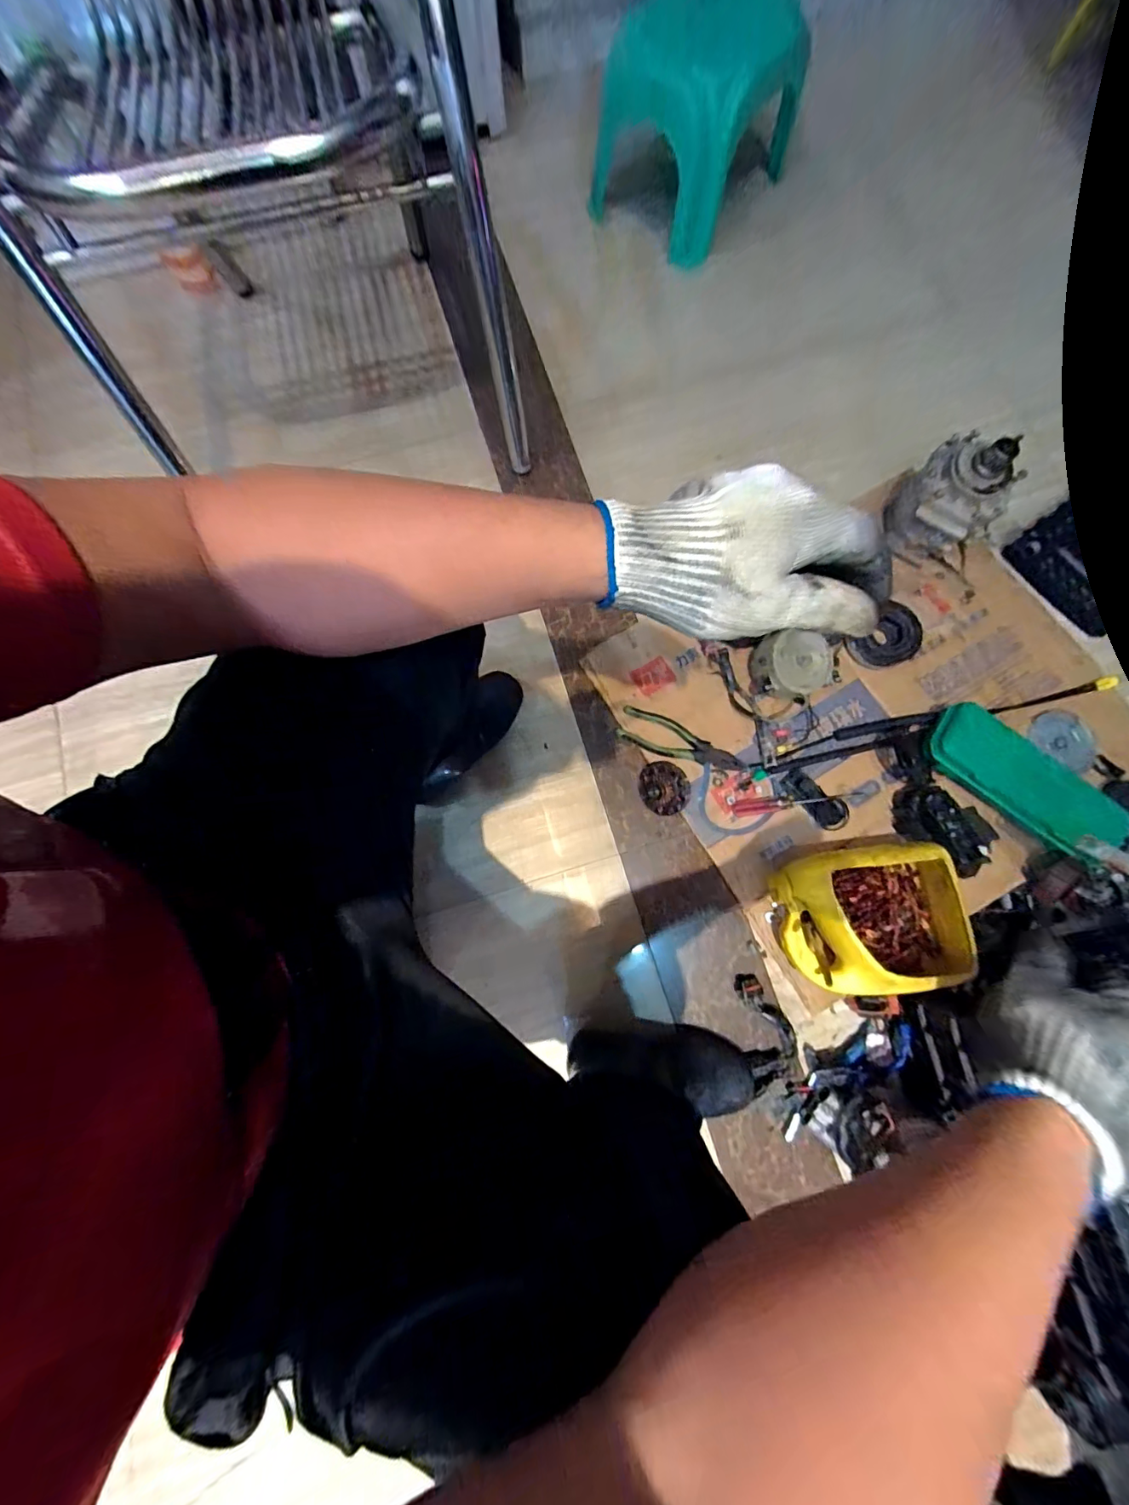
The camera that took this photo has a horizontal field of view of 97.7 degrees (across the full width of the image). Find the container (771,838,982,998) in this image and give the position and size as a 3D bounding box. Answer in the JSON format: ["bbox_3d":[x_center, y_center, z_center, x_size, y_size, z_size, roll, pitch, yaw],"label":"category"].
[{"bbox_3d":[0.410,0.227,0.678,0.215,0.101,0.178,-6,78,-1],"label":"container"}]

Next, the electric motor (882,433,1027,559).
[{"bbox_3d":[0.626,-0.415,0.804,0.126,0.186,0.131,0,78,1],"label":"electric motor"}]

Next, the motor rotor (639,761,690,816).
[{"bbox_3d":[0.149,0.054,0.743,0.064,0.055,0.081,-19,78,-3],"label":"motor rotor"}]

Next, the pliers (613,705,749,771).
[{"bbox_3d":[0.180,-0.012,0.764,0.195,0.024,0.058,26,79,6],"label":"pliers"}]

